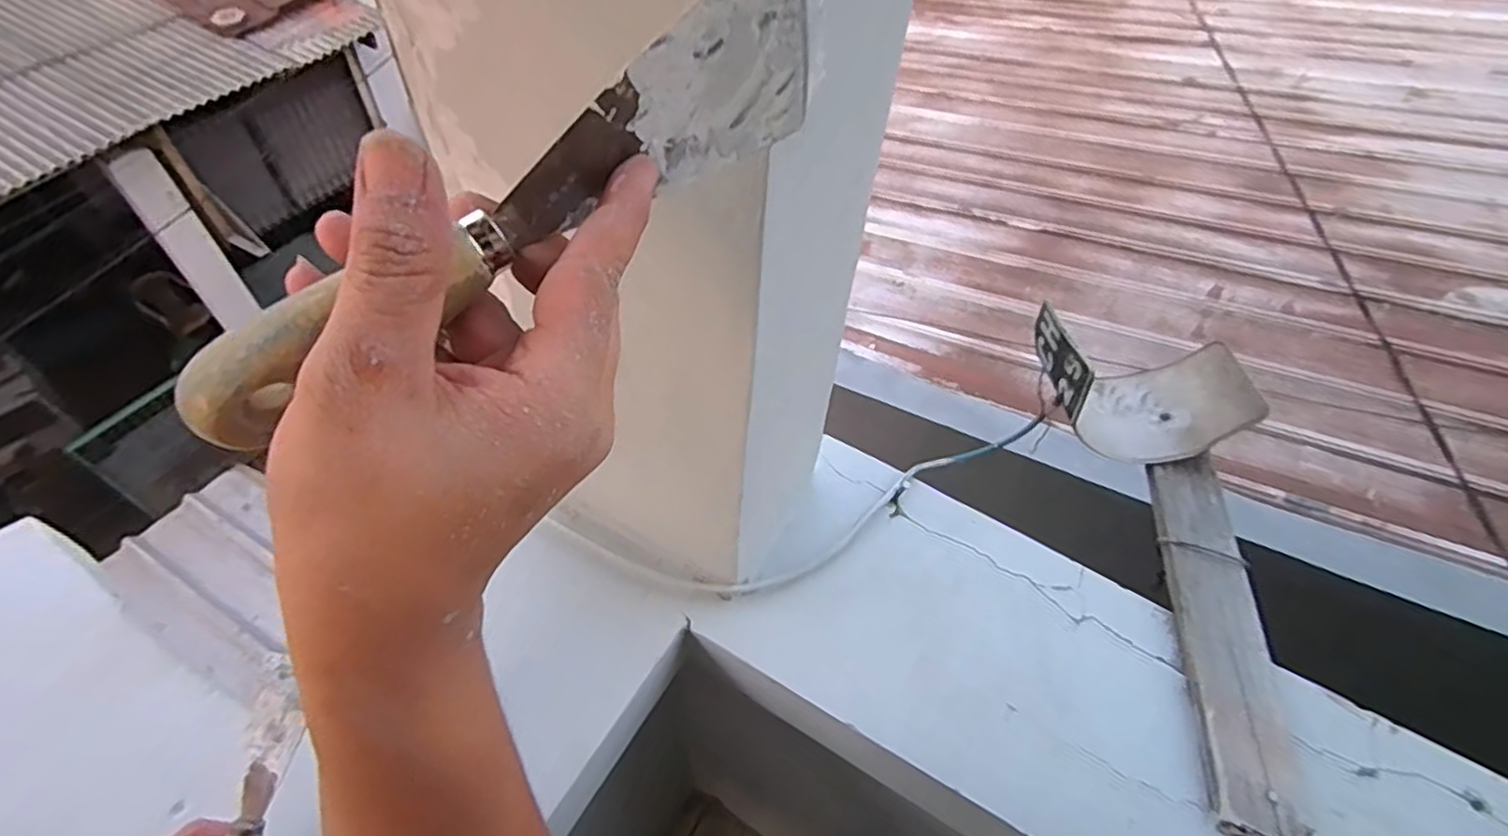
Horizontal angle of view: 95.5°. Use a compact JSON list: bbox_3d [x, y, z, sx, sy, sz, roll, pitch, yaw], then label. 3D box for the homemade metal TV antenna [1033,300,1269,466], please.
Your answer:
[{"bbox_3d":[0.362,-0.028,0.644,0.188,0.099,0.120,1,52,-4],"label":"homemade metal TV antenna"}]

